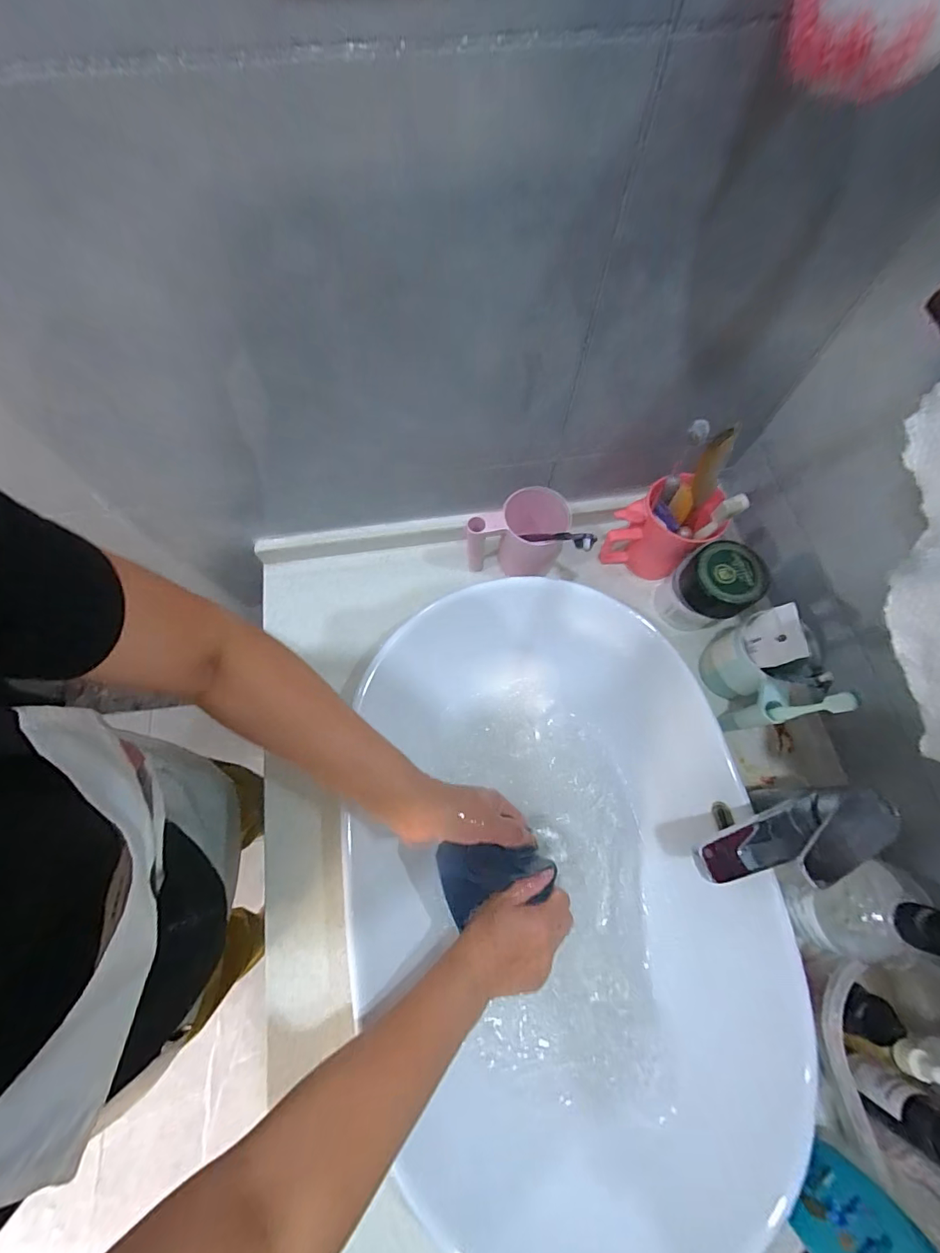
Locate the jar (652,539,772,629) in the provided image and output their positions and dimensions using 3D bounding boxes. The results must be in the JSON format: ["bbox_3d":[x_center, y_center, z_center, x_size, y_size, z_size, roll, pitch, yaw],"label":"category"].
[{"bbox_3d":[0.272,-0.041,0.535,0.073,0.116,0.080,0,69,0],"label":"jar"}]

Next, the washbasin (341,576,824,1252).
[{"bbox_3d":[0.091,0.236,0.479,0.375,0.115,0.555,-5,70,-3],"label":"washbasin"}]

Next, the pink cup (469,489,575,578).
[{"bbox_3d":[0.055,-0.109,0.559,0.111,0.104,0.068,10,69,4],"label":"pink cup"}]

